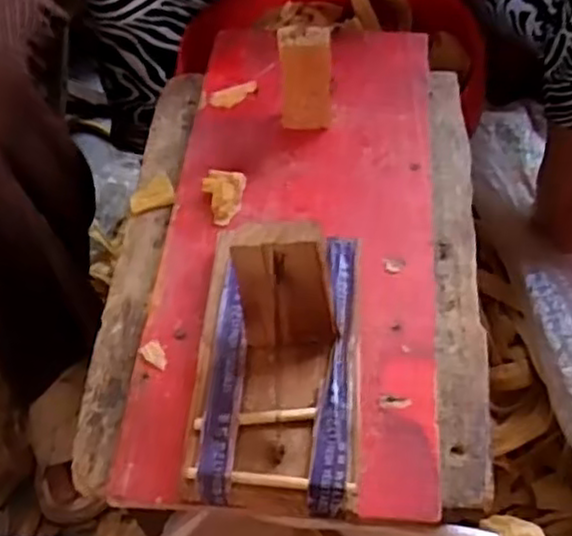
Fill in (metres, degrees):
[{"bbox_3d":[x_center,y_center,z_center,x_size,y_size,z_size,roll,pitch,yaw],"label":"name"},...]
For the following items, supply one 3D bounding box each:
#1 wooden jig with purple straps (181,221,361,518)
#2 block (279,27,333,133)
[{"bbox_3d":[-0.006,0.028,0.363,0.085,0.078,0.158,1,55,5],"label":"wooden jig with purple straps"},{"bbox_3d":[0.013,-0.125,0.487,0.034,0.071,0.021,-4,54,1],"label":"block"}]

